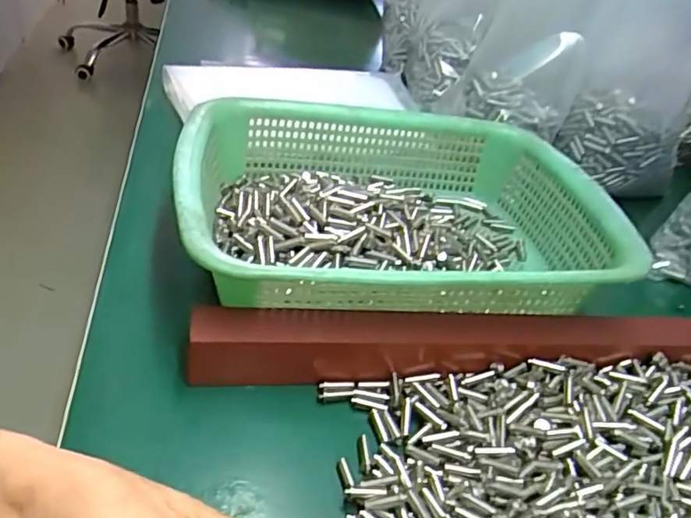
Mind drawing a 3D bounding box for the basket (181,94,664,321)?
[{"bbox_3d":[0.040,-0.040,0.404,0.291,0.080,0.220,2,38,-13],"label":"basket"}]

